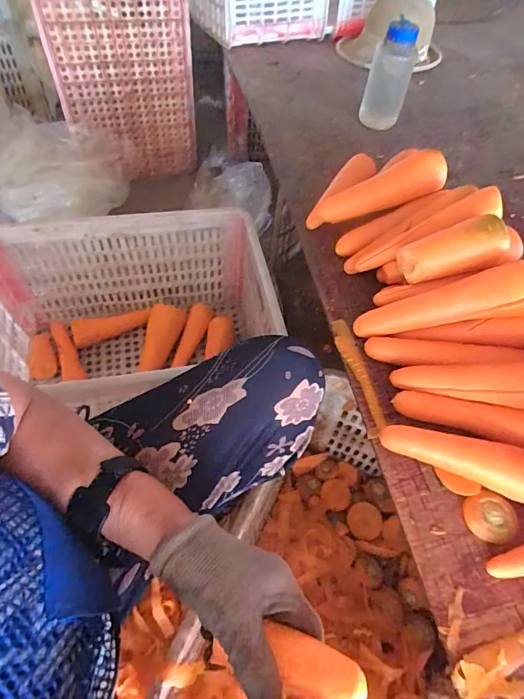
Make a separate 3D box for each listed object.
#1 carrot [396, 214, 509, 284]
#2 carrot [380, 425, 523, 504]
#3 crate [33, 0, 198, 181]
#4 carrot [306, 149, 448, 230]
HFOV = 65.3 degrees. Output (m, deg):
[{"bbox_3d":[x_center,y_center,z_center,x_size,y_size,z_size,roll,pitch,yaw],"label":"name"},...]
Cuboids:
[{"bbox_3d":[0.248,-0.130,0.536,0.132,0.044,0.051,-18,54,22],"label":"carrot"},{"bbox_3d":[0.214,0.117,0.447,0.165,0.050,0.047,20,58,10],"label":"carrot"},{"bbox_3d":[-0.386,-0.789,1.155,0.351,0.482,0.288,-11,58,-11],"label":"crate"},{"bbox_3d":[0.179,-0.248,0.646,0.227,0.043,0.052,-22,60,2],"label":"carrot"}]

